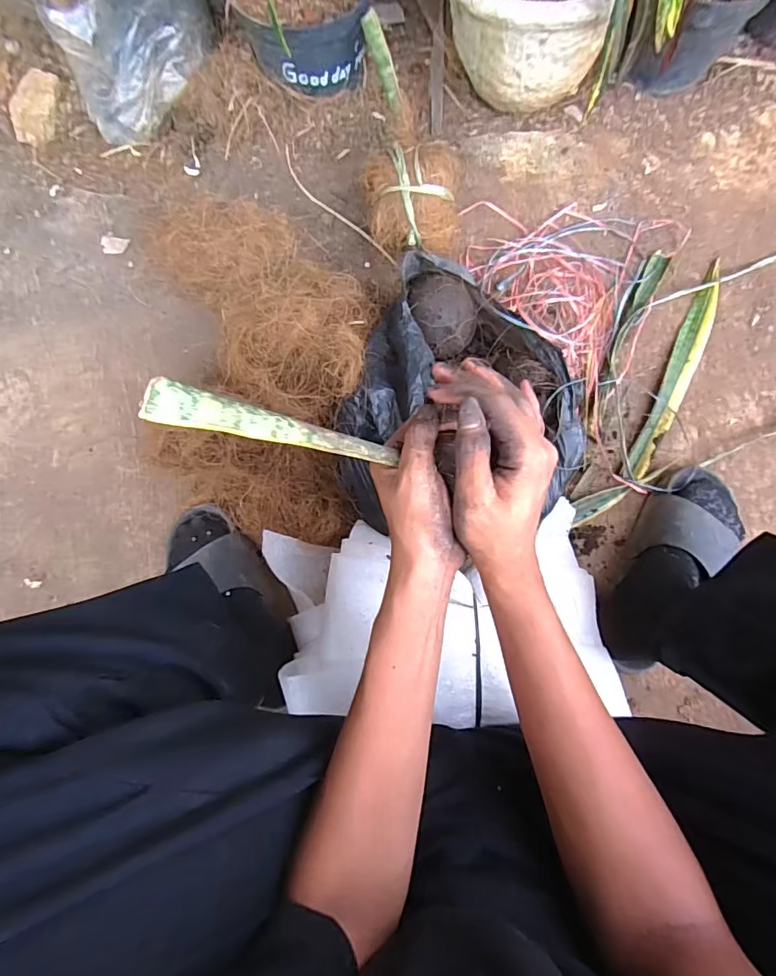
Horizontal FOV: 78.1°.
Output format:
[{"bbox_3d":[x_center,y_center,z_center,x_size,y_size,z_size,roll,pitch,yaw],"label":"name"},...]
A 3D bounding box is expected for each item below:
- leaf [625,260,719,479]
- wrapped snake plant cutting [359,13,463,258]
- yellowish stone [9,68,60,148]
[{"bbox_3d":[0.365,-0.147,0.599,0.034,0.013,0.298,25,84,5],"label":"leaf"},{"bbox_3d":[0.019,-0.409,0.584,0.114,0.101,0.252,-10,83,0],"label":"wrapped snake plant cutting"},{"bbox_3d":[-0.495,-0.529,0.664,0.065,0.023,0.092,9,83,3],"label":"yellowish stone"}]

